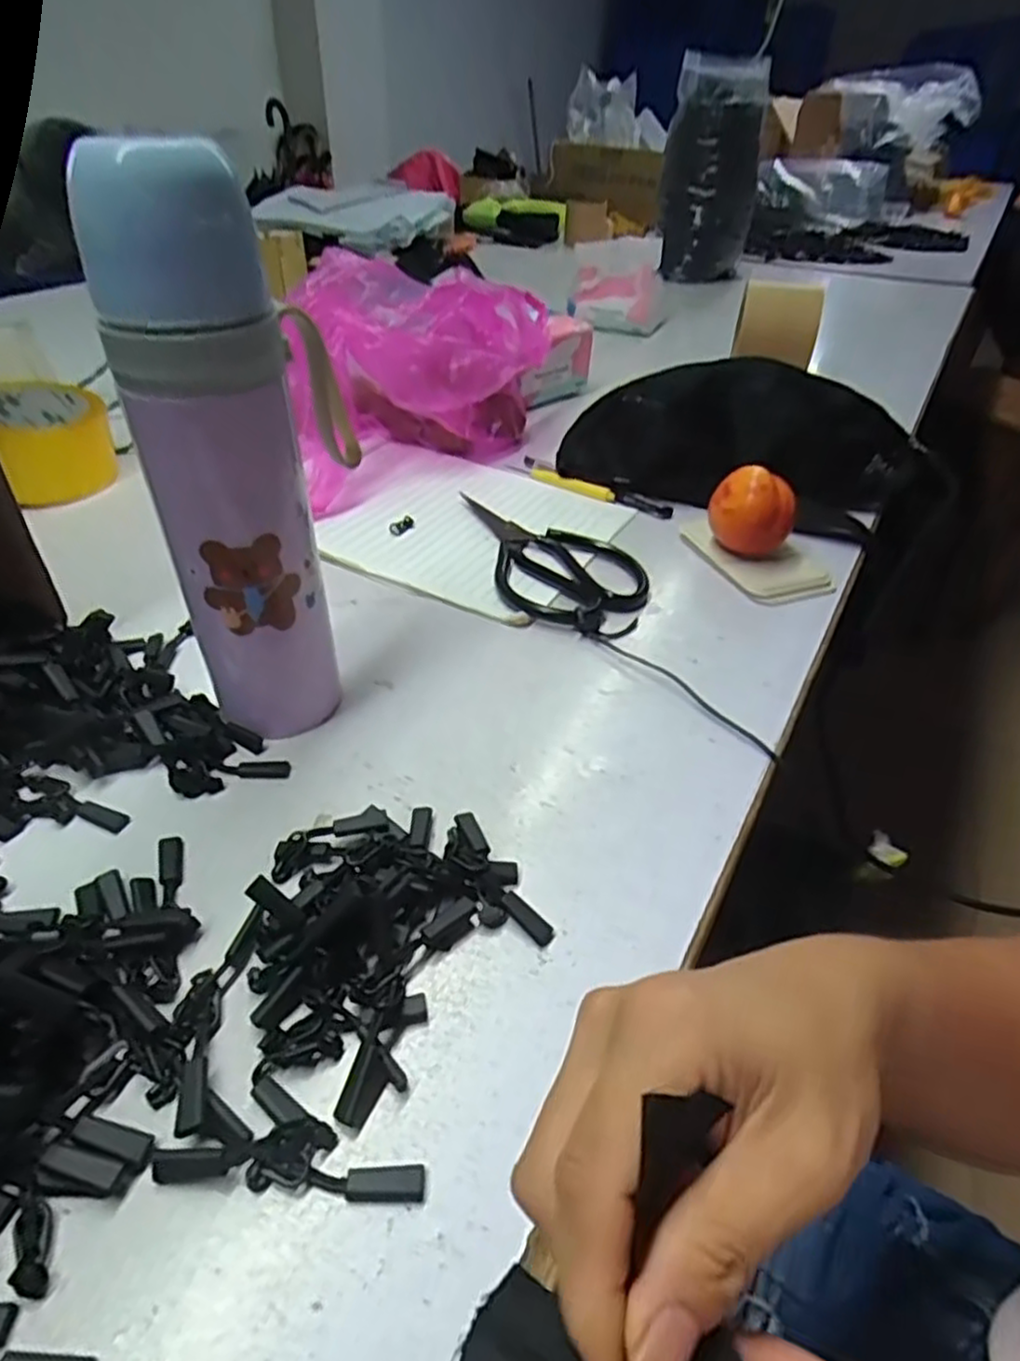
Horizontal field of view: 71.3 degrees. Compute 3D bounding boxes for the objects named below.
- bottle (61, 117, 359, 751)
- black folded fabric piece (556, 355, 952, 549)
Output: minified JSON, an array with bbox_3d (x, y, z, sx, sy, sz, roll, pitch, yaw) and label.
[{"bbox_3d":[-0.114,-0.093,0.321,0.062,0.242,0.092,3,41,-1],"label":"bottle"},{"bbox_3d":[0.195,-0.189,0.568,0.295,0.089,0.100,16,43,14],"label":"black folded fabric piece"}]

